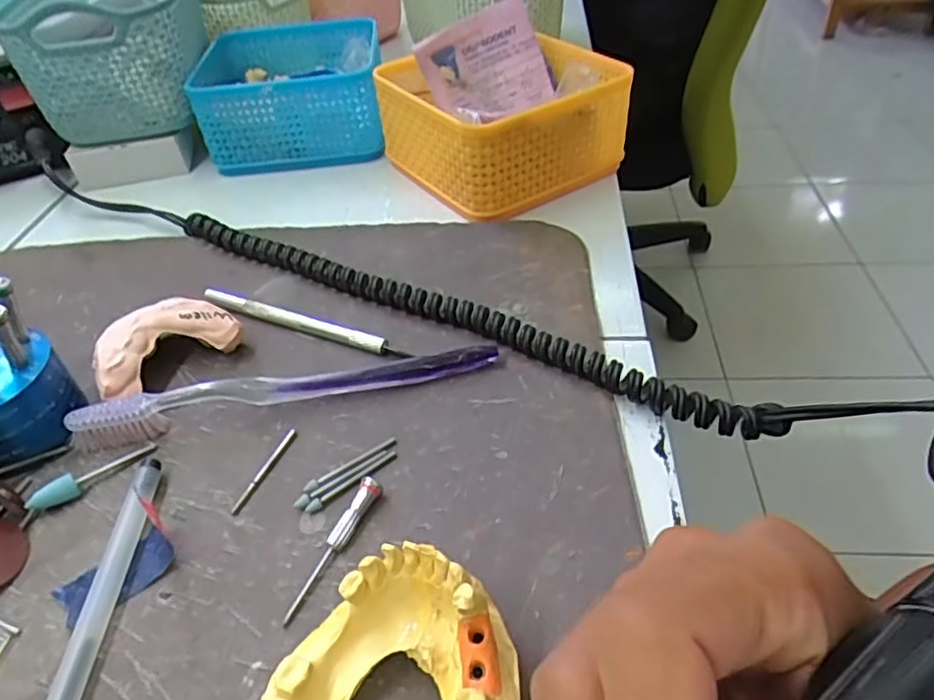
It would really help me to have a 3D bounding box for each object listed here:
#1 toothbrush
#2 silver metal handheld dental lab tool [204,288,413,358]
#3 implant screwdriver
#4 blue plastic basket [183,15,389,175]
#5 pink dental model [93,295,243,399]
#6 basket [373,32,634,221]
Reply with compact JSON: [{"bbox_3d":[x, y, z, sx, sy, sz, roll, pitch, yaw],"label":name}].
[{"bbox_3d":[-0.079,0.018,0.292,0.186,0.019,0.012,-10,43,-5],"label":"toothbrush"},{"bbox_3d":[-0.086,-0.014,0.336,0.123,0.009,0.006,15,47,21],"label":"silver metal handheld dental lab tool"},{"bbox_3d":[-0.048,0.071,0.237,0.008,0.009,0.058,14,46,20],"label":"implant screwdriver"},{"bbox_3d":[-0.132,-0.197,0.502,0.128,0.063,0.134,-7,43,-2],"label":"blue plastic basket"},{"bbox_3d":[-0.146,-0.002,0.313,0.065,0.027,0.038,-35,50,-28],"label":"pink dental model"},{"bbox_3d":[0.024,-0.159,0.449,0.132,0.064,0.130,-27,47,-22],"label":"basket"}]

